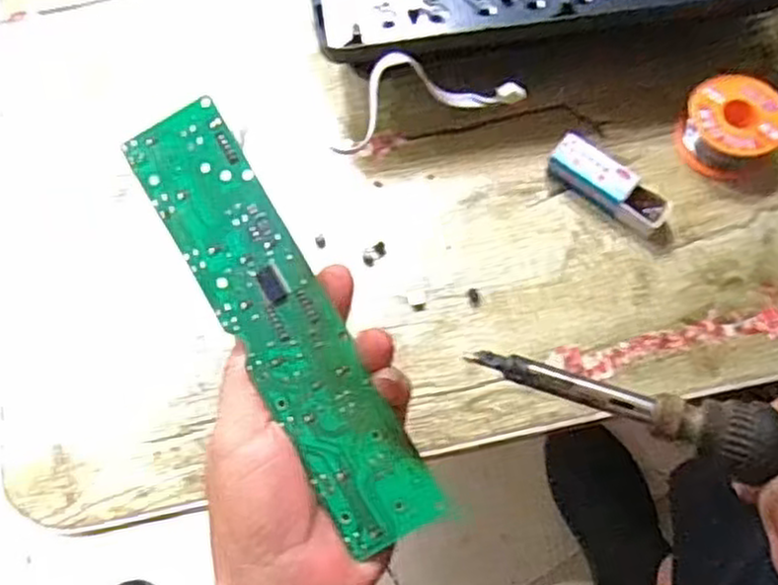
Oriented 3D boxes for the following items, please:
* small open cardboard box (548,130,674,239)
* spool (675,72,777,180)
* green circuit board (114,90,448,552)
[{"bbox_3d":[0.124,-0.060,0.427,0.070,0.020,0.024,39,74,13],"label":"small open cardboard box"},{"bbox_3d":[0.200,-0.098,0.437,0.052,0.028,0.053,0,70,0],"label":"spool"},{"bbox_3d":[-0.046,0.014,0.323,0.044,0.004,0.205,-30,86,0],"label":"green circuit board"}]

